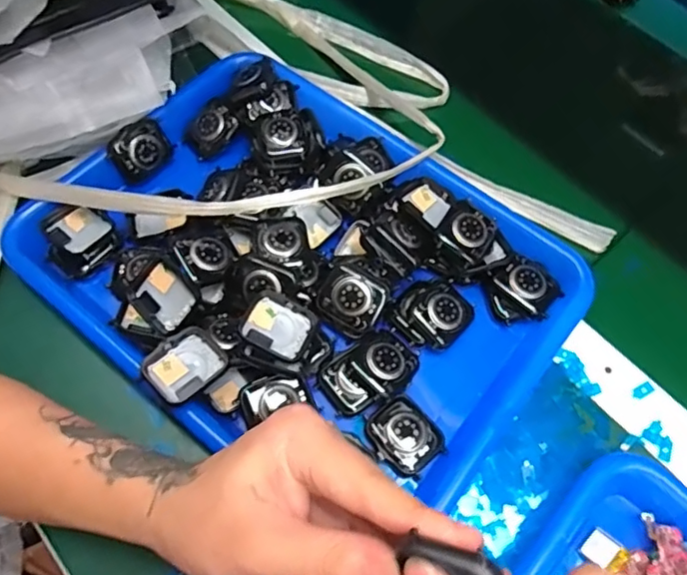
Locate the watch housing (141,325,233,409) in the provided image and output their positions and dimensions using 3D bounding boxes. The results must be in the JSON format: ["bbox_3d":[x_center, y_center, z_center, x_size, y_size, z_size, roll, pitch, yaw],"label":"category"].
[{"bbox_3d":[-0.092,0.047,0.329,0.043,0.011,0.037,-41,71,-20],"label":"watch housing"}]

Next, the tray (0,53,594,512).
[{"bbox_3d":[-0.027,-0.017,0.372,0.322,0.050,0.244,37,67,15],"label":"tray"}]

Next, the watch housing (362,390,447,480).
[{"bbox_3d":[0.038,0.089,0.337,0.038,0.008,0.043,-32,69,-17],"label":"watch housing"}]

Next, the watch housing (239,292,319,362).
[{"bbox_3d":[-0.039,0.025,0.347,0.042,0.012,0.036,22,64,8],"label":"watch housing"}]

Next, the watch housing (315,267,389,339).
[{"bbox_3d":[0.004,0.009,0.363,0.040,0.013,0.041,27,93,5],"label":"watch housing"}]

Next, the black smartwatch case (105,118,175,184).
[{"bbox_3d":[-0.148,-0.101,0.414,0.013,0.039,0.044,25,62,38],"label":"black smartwatch case"}]

